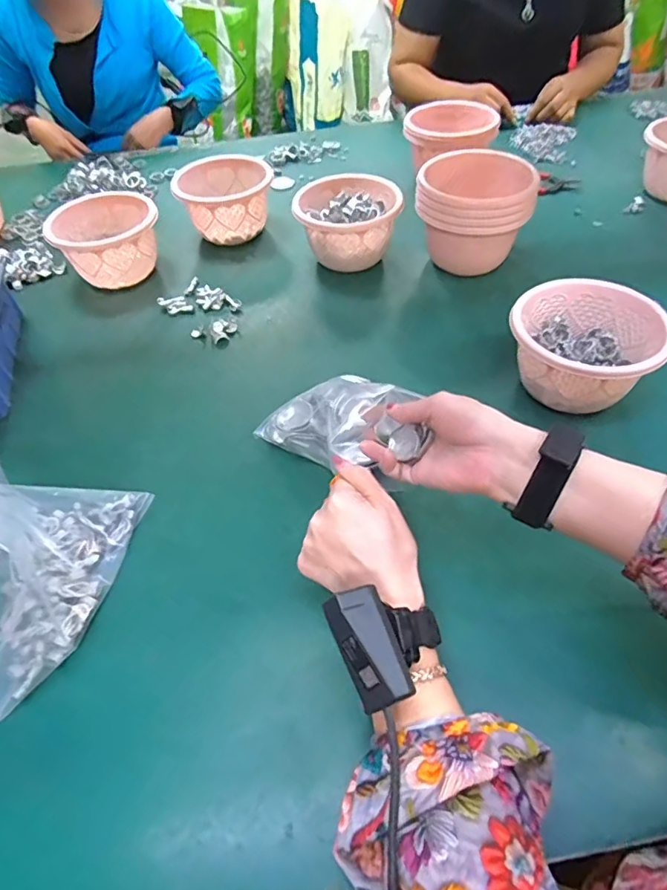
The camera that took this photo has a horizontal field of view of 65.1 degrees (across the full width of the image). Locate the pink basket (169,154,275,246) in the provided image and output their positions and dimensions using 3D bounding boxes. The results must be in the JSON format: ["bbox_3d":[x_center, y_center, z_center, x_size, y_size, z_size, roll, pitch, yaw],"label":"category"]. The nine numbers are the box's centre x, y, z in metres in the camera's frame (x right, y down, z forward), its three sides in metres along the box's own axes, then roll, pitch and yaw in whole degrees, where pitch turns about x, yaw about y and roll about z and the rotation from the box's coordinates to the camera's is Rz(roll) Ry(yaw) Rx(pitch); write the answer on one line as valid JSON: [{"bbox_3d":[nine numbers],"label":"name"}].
[{"bbox_3d":[-0.167,-0.386,0.824,0.145,0.090,0.130,-5,50,0],"label":"pink basket"}]

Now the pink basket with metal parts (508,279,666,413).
[{"bbox_3d":[0.264,-0.096,0.552,0.147,0.087,0.145,27,57,25],"label":"pink basket with metal parts"}]

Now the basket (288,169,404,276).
[{"bbox_3d":[0.023,-0.315,0.765,0.143,0.097,0.139,-4,50,1],"label":"basket"}]

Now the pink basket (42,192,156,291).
[{"bbox_3d":[-0.324,-0.295,0.757,0.151,0.085,0.127,-29,54,-19],"label":"pink basket"}]

